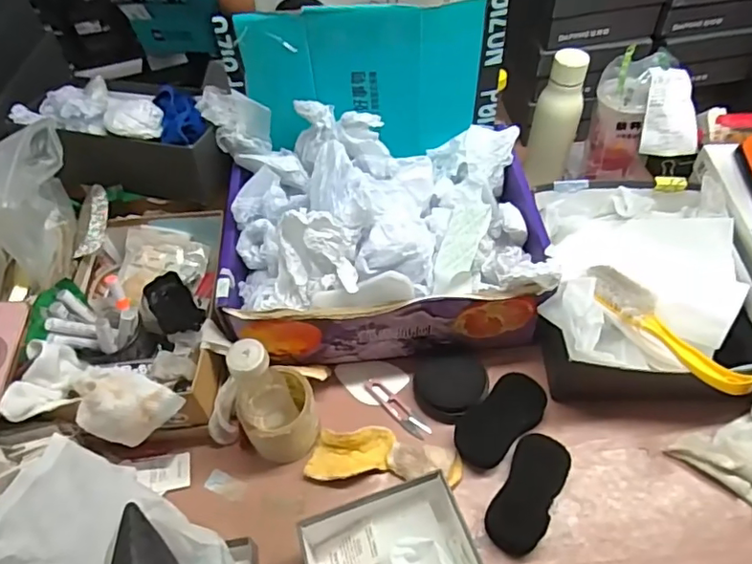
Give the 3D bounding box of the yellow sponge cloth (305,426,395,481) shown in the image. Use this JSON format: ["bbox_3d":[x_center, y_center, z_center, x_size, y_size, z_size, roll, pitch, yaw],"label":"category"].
[{"bbox_3d":[-0.030,0.207,0.675,0.102,0.028,0.060,-2,52,2],"label":"yellow sponge cloth"}]

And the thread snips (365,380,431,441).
[{"bbox_3d":[0.026,0.163,0.721,0.023,0.009,0.107,-38,58,-23],"label":"thread snips"}]

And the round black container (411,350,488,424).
[{"bbox_3d":[0.093,0.133,0.701,0.090,0.031,0.081,4,52,7],"label":"round black container"}]

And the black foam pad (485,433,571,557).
[{"bbox_3d":[0.171,0.237,0.631,0.061,0.032,0.127,25,57,21],"label":"black foam pad"}]

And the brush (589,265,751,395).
[{"bbox_3d":[0.331,0.054,0.658,0.045,0.060,0.221,-26,54,-16],"label":"brush"}]

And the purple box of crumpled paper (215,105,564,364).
[{"bbox_3d":[0.006,-0.057,0.740,0.399,0.184,0.278,0,52,4],"label":"purple box of crumpled paper"}]

